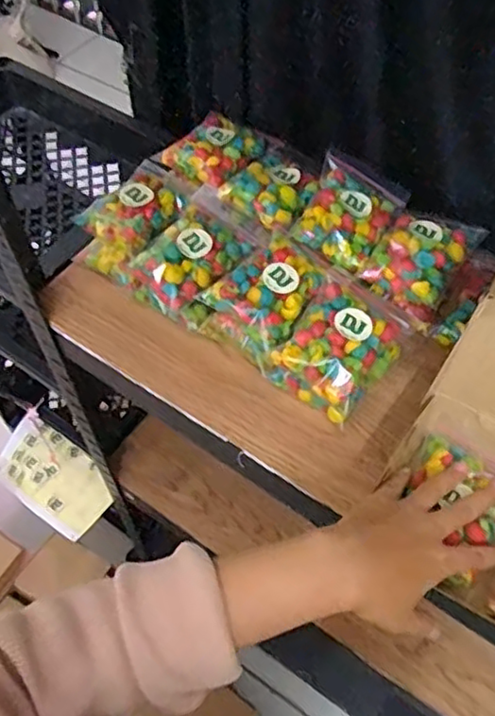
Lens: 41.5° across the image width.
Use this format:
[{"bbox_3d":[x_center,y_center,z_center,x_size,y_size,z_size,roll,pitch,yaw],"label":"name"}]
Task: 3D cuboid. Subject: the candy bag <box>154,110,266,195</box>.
[{"bbox_3d":[-0.032,-0.199,0.630,0.071,0.021,0.089,35,63,21],"label":"candy bag"}]

